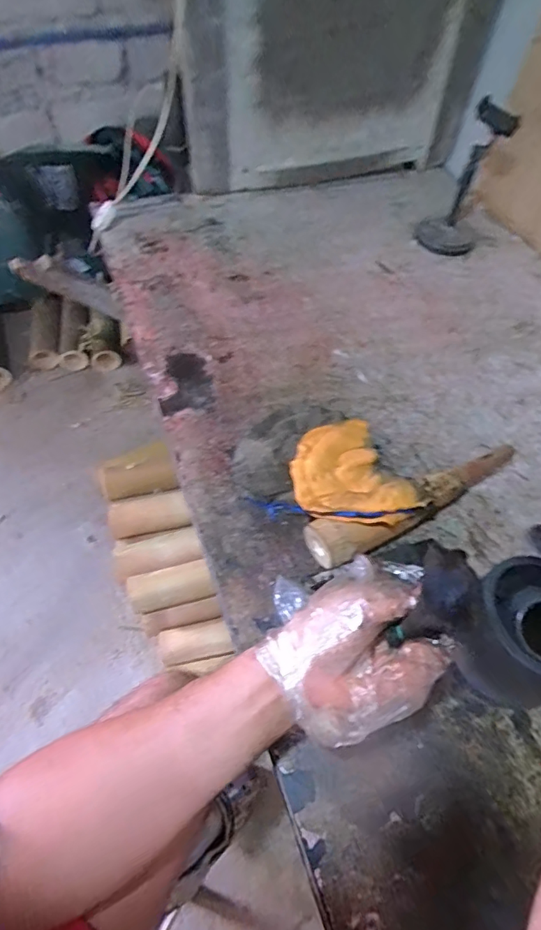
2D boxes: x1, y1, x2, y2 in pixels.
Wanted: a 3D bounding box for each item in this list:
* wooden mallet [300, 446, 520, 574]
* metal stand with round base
[{"bbox_3d":[0.172,0.043,0.555,0.282,0.068,0.051,-19,58,-17],"label":"wooden mallet"},{"bbox_3d":[0.331,-0.482,0.840,0.108,0.192,0.121,25,57,13],"label":"metal stand with round base"}]

